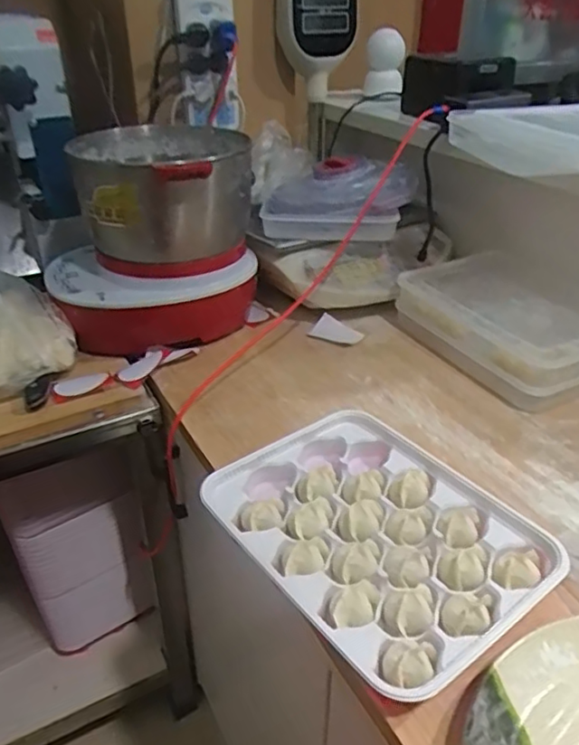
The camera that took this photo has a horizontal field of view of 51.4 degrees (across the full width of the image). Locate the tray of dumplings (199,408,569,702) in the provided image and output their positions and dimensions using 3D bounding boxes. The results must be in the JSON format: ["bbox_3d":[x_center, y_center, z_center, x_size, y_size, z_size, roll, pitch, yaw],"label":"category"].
[{"bbox_3d":[0.079,0.144,0.557,0.217,0.035,0.282,-24,40,-33],"label":"tray of dumplings"}]

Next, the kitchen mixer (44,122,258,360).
[{"bbox_3d":[-0.203,-0.199,0.896,0.298,0.262,0.260,-1,33,-2],"label":"kitchen mixer"}]

